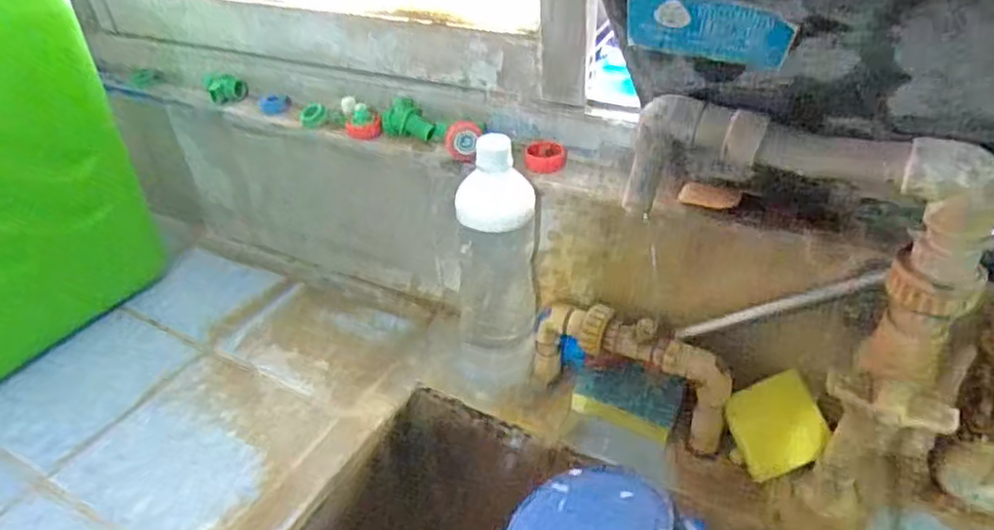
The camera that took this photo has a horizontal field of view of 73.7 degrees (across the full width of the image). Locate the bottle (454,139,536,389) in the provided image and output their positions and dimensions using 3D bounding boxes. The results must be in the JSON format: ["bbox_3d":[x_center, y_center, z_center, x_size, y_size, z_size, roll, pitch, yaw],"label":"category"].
[{"bbox_3d":[-0.001,0.008,0.644,0.083,0.264,0.062,-1,36,3],"label":"bottle"}]

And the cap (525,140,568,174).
[{"bbox_3d":[0.049,-0.107,0.655,0.039,0.016,0.045,3,37,9],"label":"cap"}]

